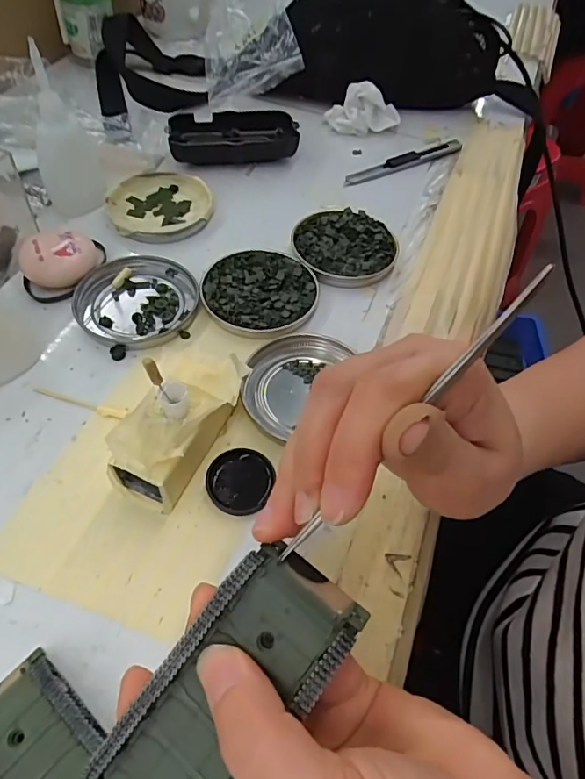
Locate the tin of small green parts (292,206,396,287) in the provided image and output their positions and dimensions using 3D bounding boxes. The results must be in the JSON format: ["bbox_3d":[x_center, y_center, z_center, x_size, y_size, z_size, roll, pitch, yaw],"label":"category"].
[{"bbox_3d":[0.040,-0.109,0.378,0.077,0.009,0.075,2,55,-3],"label":"tin of small green parts"}]

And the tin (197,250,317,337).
[{"bbox_3d":[-0.022,-0.068,0.345,0.076,0.009,0.075,14,55,5],"label":"tin"}]

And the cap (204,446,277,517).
[{"bbox_3d":[-0.029,0.048,0.267,0.033,0.005,0.035,2,55,-3],"label":"cap"}]

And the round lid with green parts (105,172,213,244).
[{"bbox_3d":[-0.105,-0.146,0.399,0.077,0.014,0.077,2,55,-3],"label":"round lid with green parts"}]

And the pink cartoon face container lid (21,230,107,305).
[{"bbox_3d":[-0.155,-0.087,0.341,0.054,0.023,0.042,-20,59,-17],"label":"pink cartoon face container lid"}]

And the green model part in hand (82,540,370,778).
[{"bbox_3d":[-0.021,0.098,0.158,0.042,0.017,0.095,35,81,19],"label":"green model part in hand"}]

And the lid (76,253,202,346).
[{"bbox_3d":[-0.104,-0.060,0.336,0.076,0.008,0.076,2,55,-3],"label":"lid"}]

